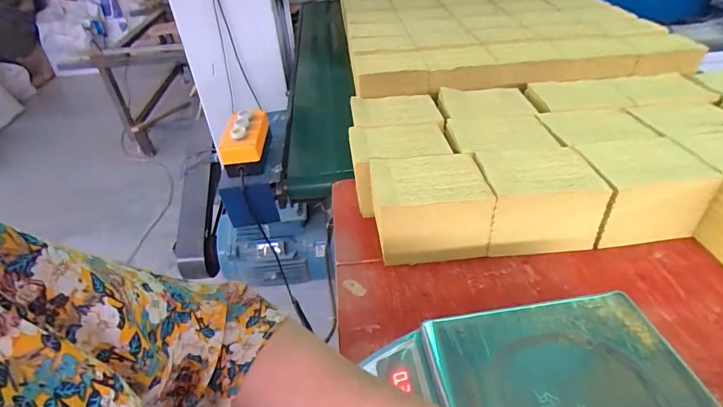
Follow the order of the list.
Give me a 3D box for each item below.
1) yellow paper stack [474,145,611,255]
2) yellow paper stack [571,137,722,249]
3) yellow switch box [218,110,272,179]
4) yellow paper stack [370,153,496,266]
[{"bbox_3d":[0.266,-0.007,0.653,0.162,0.117,0.138,-3,38,-1],"label":"yellow paper stack"},{"bbox_3d":[0.423,-0.023,0.653,0.144,0.133,0.118,-6,38,-4],"label":"yellow paper stack"},{"bbox_3d":[-0.227,-0.123,0.818,0.090,0.077,0.131,-3,38,0],"label":"yellow switch box"},{"bbox_3d":[0.101,0.008,0.645,0.163,0.120,0.119,-4,38,-2],"label":"yellow paper stack"}]

